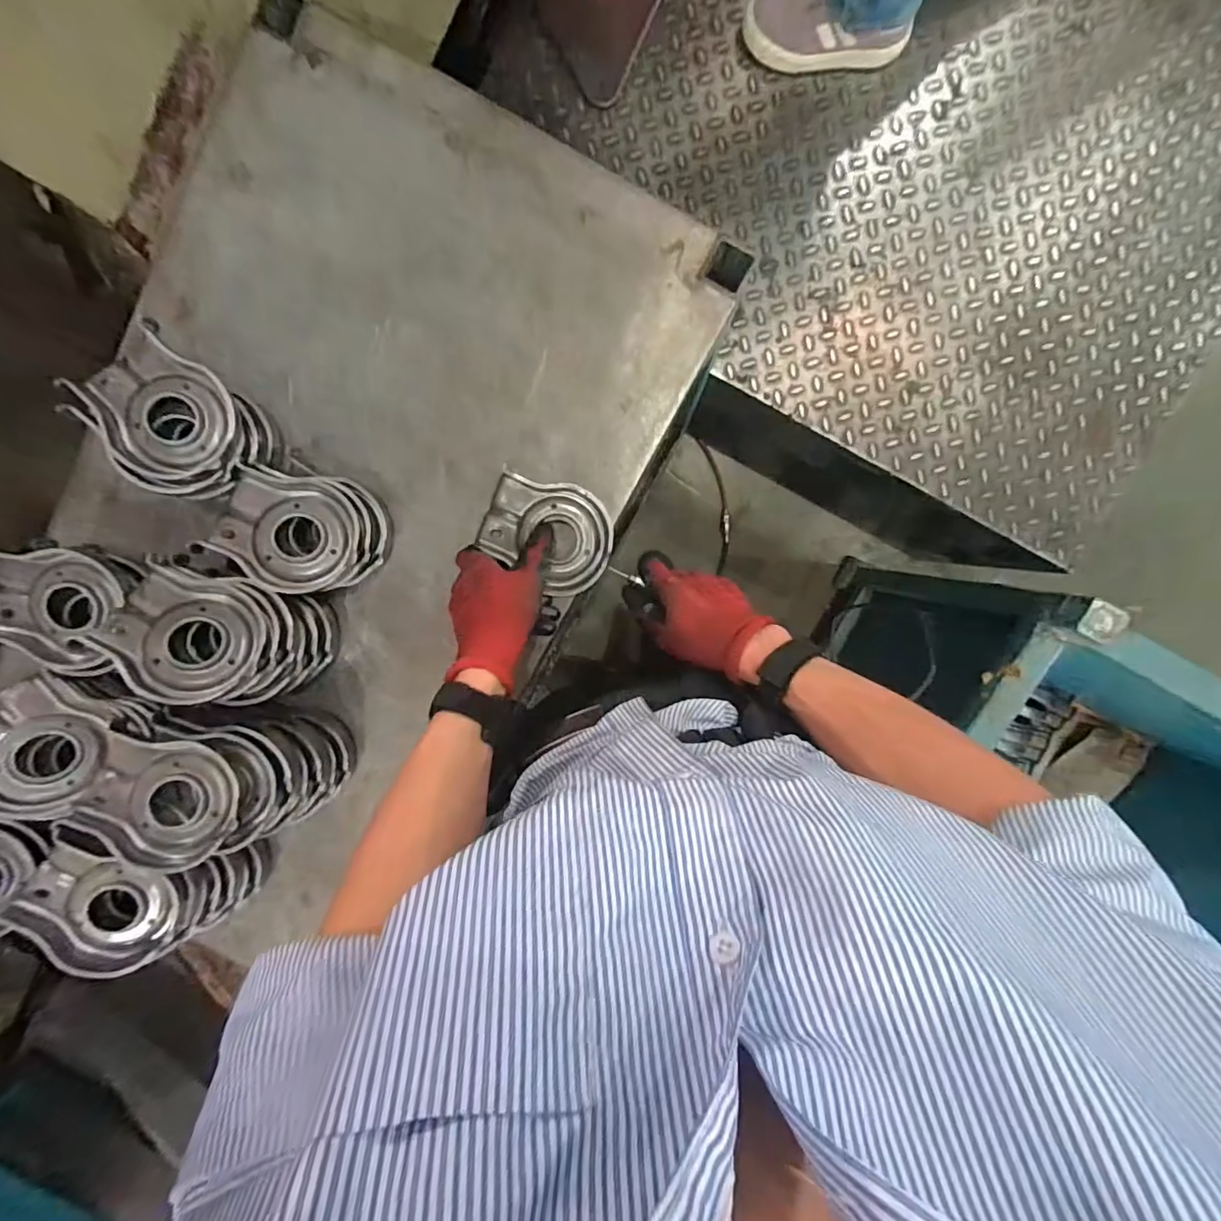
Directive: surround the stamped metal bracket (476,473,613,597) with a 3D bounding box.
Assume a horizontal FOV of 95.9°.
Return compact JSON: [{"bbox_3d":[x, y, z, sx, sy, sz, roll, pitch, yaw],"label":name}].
[{"bbox_3d":[-0.058,-0.075,0.518,0.124,0.027,0.094,30,97,-1],"label":"stamped metal bracket"}]

